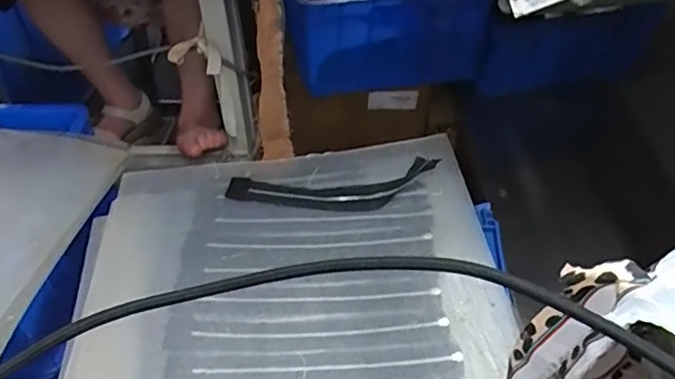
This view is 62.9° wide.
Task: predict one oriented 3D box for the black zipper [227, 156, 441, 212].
[{"bbox_3d":[-0.005,0.001,0.710,0.267,0.018,0.071,-6,47,-1],"label":"black zipper"}]

